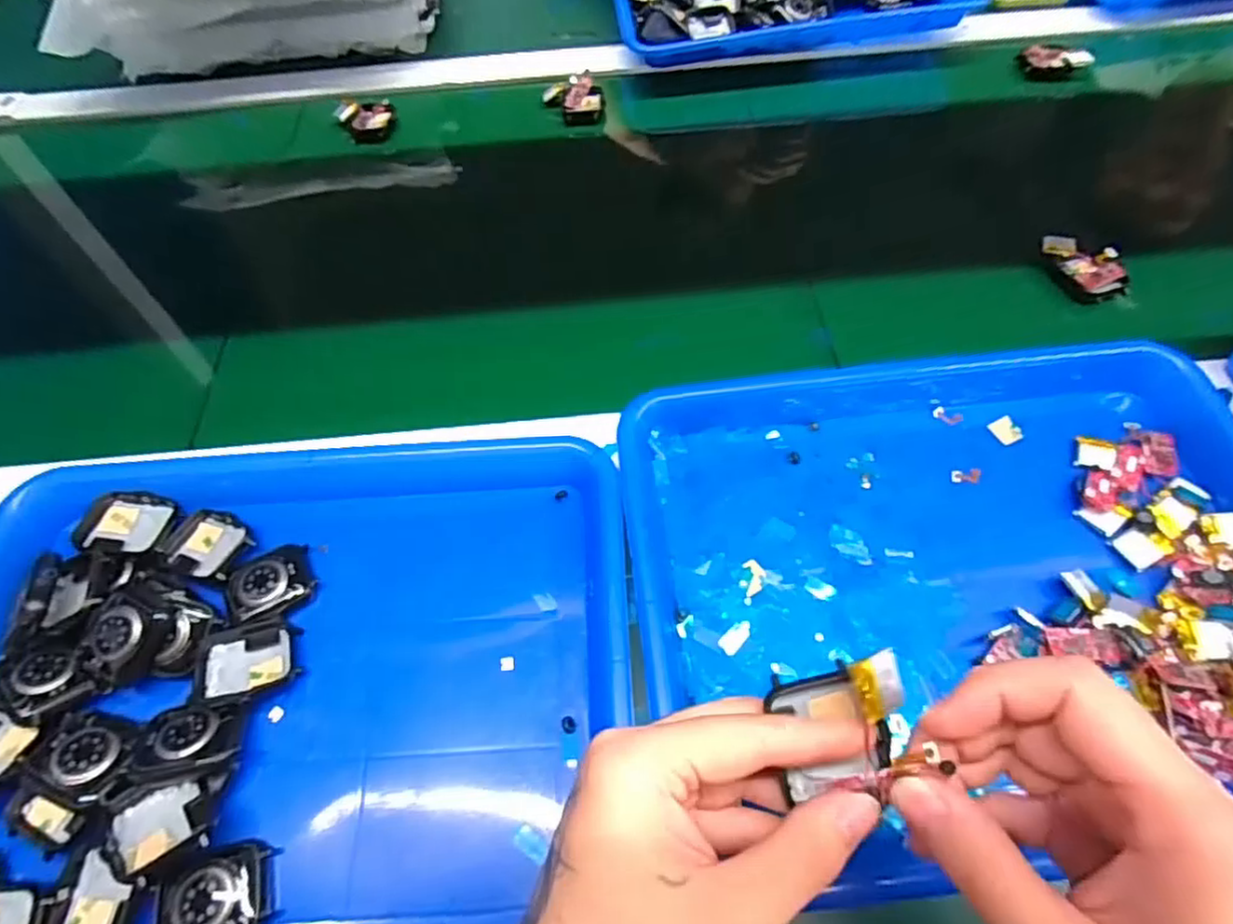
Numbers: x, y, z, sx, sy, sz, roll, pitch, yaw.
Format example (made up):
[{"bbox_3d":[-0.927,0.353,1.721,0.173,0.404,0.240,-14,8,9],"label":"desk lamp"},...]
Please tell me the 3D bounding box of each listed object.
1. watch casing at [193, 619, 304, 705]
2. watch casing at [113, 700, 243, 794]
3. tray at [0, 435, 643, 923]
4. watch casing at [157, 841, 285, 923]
[{"bbox_3d":[-0.177,0.095,0.314,0.042,0.009,0.038,-12,60,-5],"label":"watch casing"},{"bbox_3d":[-0.194,0.125,0.290,0.047,0.012,0.032,-6,60,-2],"label":"watch casing"},{"bbox_3d":[-0.159,0.104,0.312,0.331,0.033,0.267,-5,60,-1],"label":"tray"},{"bbox_3d":[-0.164,0.181,0.267,0.044,0.011,0.037,-13,60,-6],"label":"watch casing"}]

